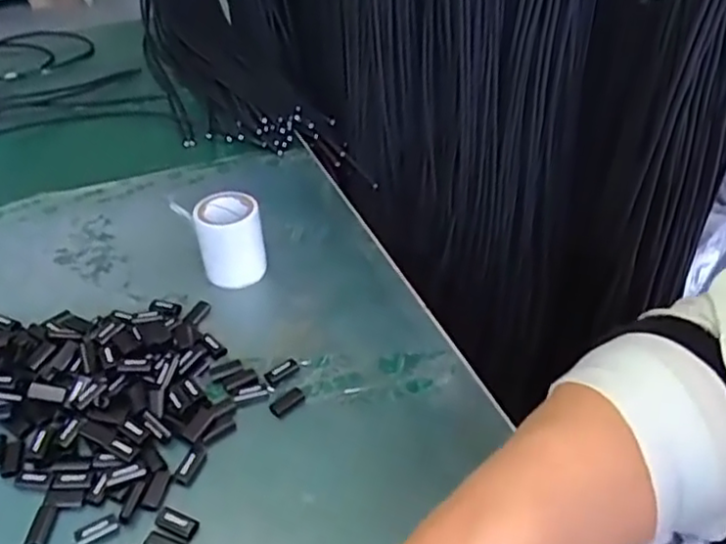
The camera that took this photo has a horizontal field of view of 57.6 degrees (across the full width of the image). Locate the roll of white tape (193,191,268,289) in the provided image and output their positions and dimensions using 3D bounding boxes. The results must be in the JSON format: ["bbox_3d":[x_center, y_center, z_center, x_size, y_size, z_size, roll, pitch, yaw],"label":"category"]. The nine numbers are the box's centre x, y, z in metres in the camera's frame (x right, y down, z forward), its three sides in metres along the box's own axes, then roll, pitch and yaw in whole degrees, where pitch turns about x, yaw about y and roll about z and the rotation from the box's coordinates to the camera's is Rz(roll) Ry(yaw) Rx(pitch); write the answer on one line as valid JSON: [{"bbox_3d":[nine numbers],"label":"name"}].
[{"bbox_3d":[-0.088,-0.022,0.445,0.041,0.054,0.035,-9,40,-8],"label":"roll of white tape"}]

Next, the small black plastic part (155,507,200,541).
[{"bbox_3d":[-0.089,0.119,0.313,0.021,0.004,0.011,14,43,19],"label":"small black plastic part"}]

